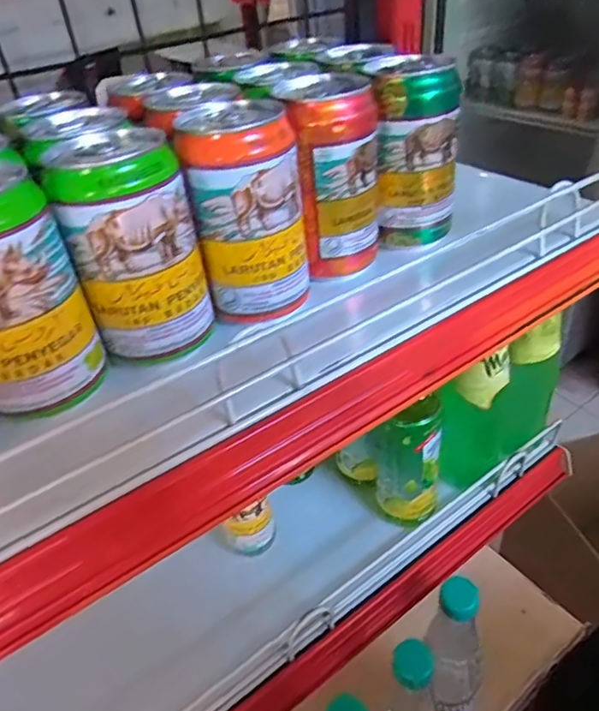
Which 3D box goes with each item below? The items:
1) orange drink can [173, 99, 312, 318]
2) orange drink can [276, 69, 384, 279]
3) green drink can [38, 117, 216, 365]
[{"bbox_3d":[-0.026,-0.080,0.311,0.062,0.105,0.055,-6,39,-1],"label":"orange drink can"},{"bbox_3d":[0.020,-0.107,0.342,0.058,0.107,0.059,7,40,15],"label":"orange drink can"},{"bbox_3d":[-0.084,-0.056,0.289,0.063,0.101,0.057,-10,39,-6],"label":"green drink can"}]

